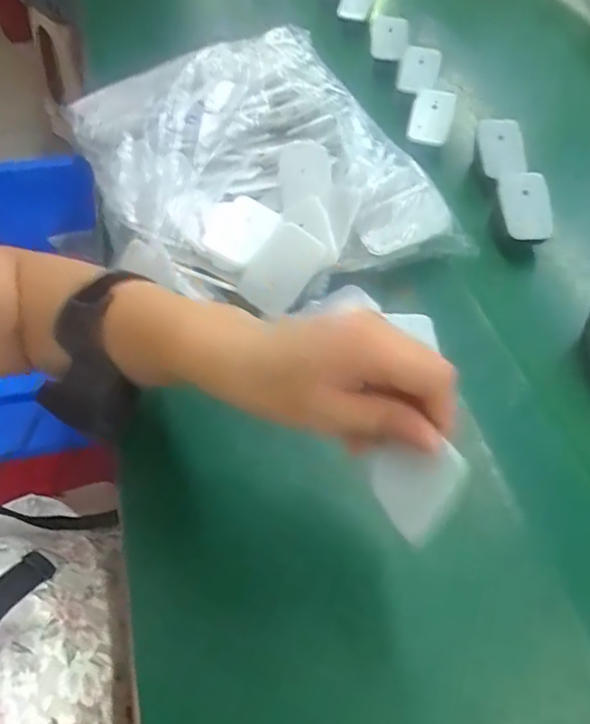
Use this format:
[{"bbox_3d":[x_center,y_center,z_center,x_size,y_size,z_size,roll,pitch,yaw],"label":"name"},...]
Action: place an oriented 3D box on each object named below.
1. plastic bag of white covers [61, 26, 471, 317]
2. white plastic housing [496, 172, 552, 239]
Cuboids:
[{"bbox_3d":[-0.057,-0.177,0.494,0.273,0.084,0.307,-25,56,-18],"label":"plastic bag of white covers"},{"bbox_3d":[0.208,-0.139,0.512,0.041,0.061,0.007,-4,11,43],"label":"white plastic housing"}]

